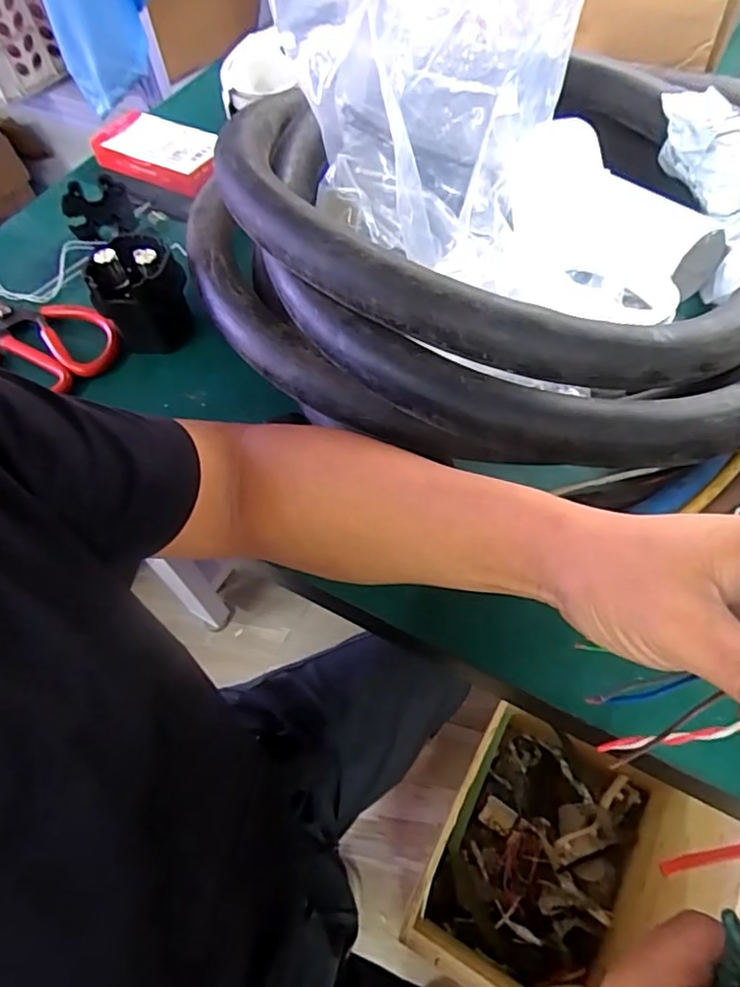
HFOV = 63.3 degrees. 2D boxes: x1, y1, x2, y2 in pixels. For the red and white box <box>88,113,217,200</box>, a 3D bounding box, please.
[{"bbox_3d":[-0.232,-0.384,0.673,0.160,0.029,0.075,25,63,18],"label":"red and white box"}]

